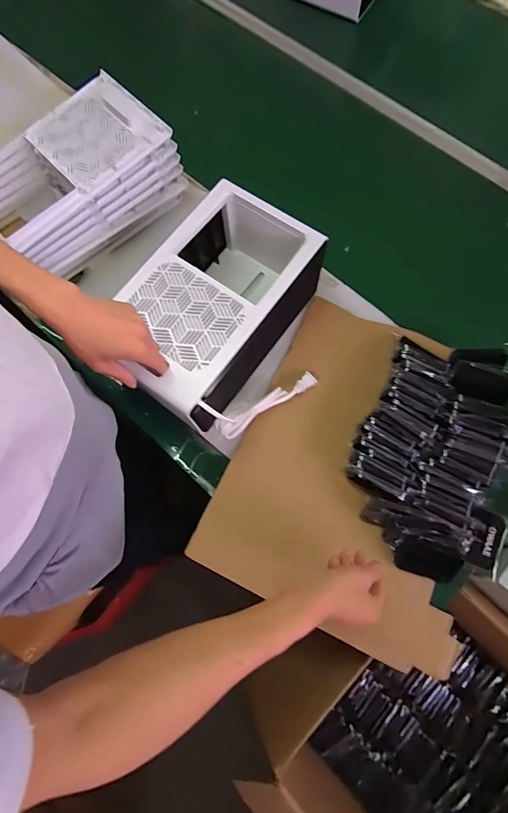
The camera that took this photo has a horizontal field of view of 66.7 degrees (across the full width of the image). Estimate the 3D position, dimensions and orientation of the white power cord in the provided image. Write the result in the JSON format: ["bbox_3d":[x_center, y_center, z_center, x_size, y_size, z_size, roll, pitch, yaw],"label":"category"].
[{"bbox_3d":[0.012,-0.008,0.607,0.220,0.067,0.046,-25,72,-33],"label":"white power cord"}]

